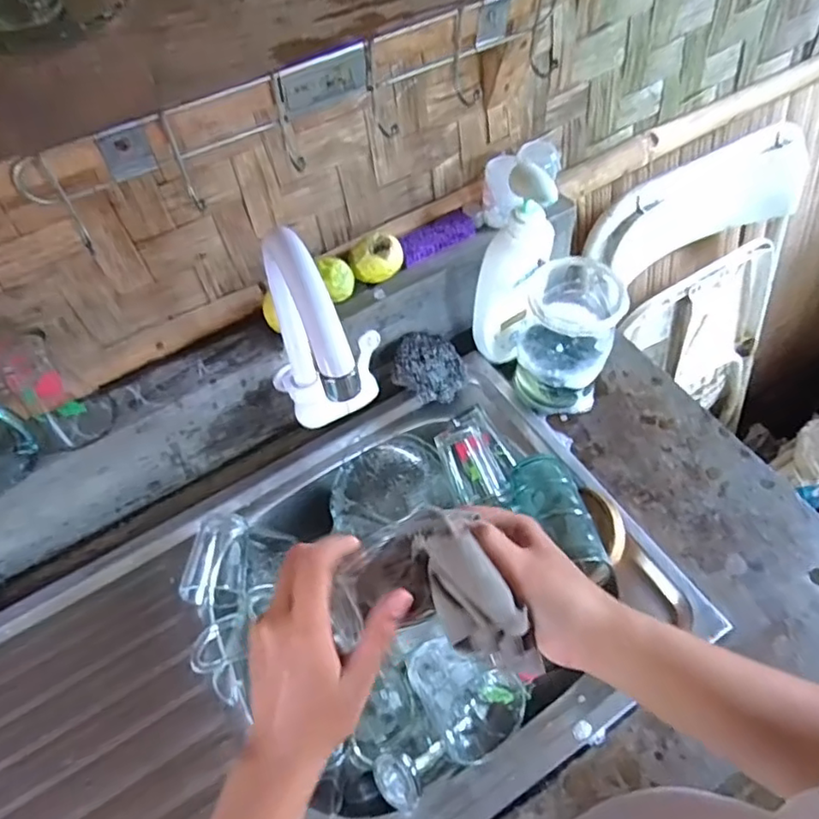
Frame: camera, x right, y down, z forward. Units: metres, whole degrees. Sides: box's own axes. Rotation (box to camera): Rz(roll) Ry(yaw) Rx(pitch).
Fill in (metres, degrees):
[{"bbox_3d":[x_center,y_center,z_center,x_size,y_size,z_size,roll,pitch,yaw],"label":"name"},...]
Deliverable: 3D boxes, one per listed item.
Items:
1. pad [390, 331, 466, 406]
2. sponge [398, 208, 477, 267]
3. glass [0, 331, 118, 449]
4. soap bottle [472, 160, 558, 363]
[{"bbox_3d":[0.025,-0.053,0.712,0.083,0.030,0.097,9,58,8],"label":"pad"},{"bbox_3d":[0.034,-0.202,0.692,0.102,0.017,0.040,-33,62,-18],"label":"sponge"},{"bbox_3d":[-0.335,-0.018,0.559,0.069,0.098,0.067,34,65,21],"label":"glass"},{"bbox_3d":[0.111,-0.145,0.648,0.066,0.228,0.063,14,59,11],"label":"soap bottle"}]

